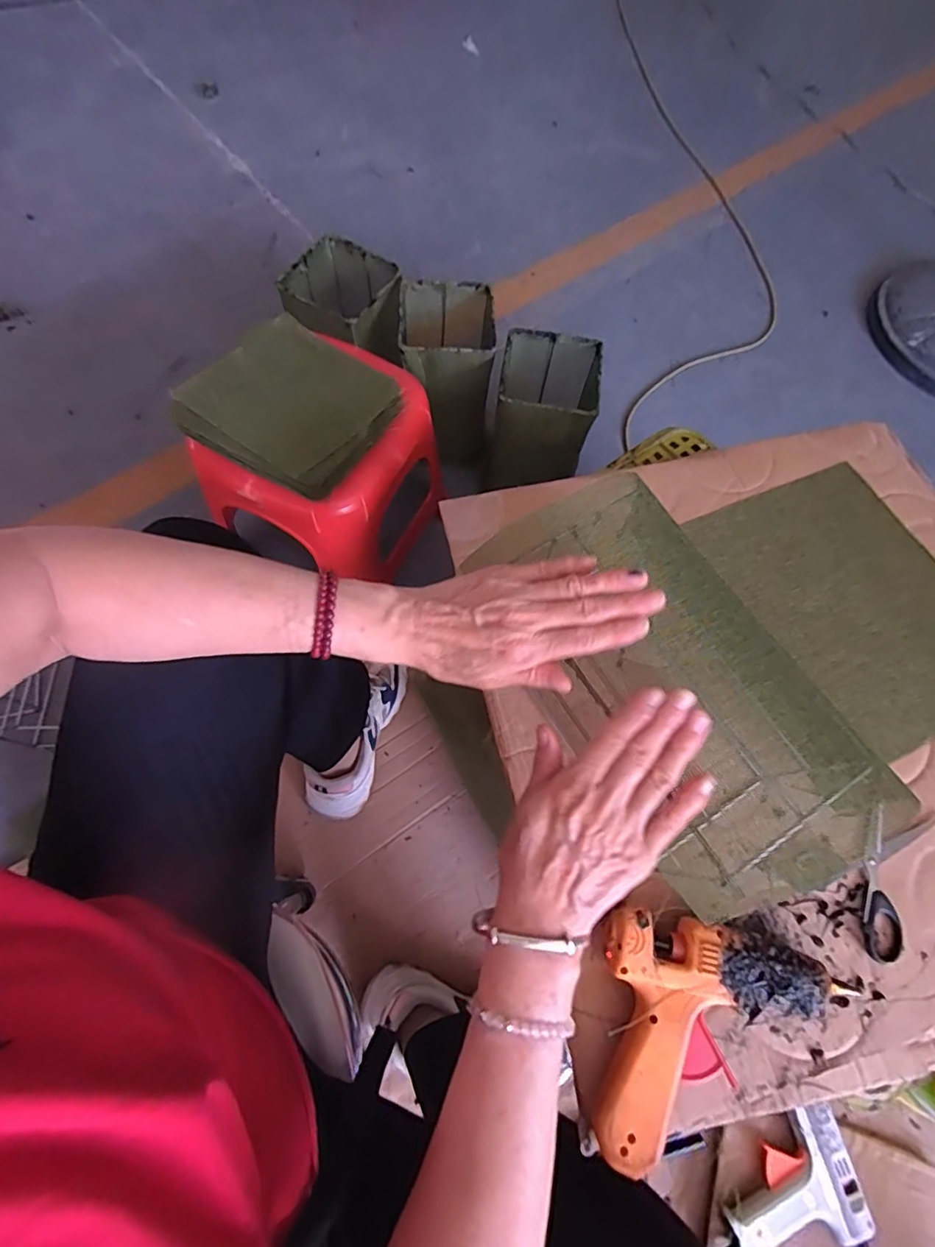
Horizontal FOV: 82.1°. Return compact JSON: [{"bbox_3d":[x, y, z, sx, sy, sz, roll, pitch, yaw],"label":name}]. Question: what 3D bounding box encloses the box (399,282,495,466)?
[{"bbox_3d":[-0.036,-0.416,0.912,0.139,0.227,0.160,-1,69,-3],"label":"box"}]

